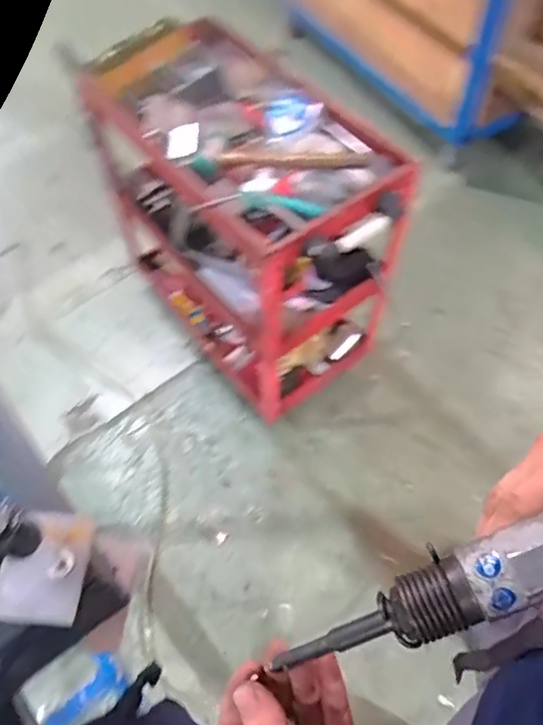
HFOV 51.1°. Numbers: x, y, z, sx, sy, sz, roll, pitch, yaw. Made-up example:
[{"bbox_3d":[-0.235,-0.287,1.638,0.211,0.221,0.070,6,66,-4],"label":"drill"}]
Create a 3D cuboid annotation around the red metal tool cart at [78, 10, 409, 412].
[{"bbox_3d":[-0.054,-0.320,1.392,0.395,0.678,0.763,-33,63,-18],"label":"red metal tool cart"}]

